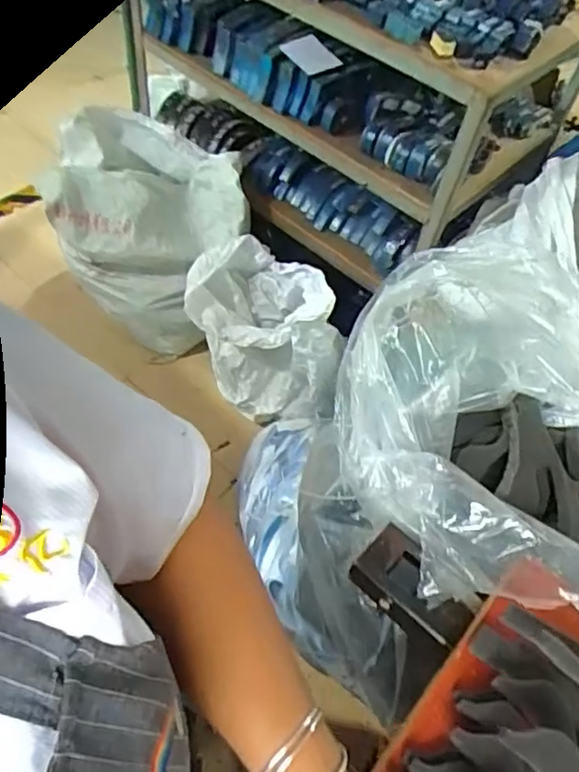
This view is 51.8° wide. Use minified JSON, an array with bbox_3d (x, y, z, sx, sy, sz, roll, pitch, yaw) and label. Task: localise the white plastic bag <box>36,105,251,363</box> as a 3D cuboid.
[{"bbox_3d":[-0.405,-0.395,1.650,0.437,0.500,0.355,38,62,22],"label":"white plastic bag"}]

